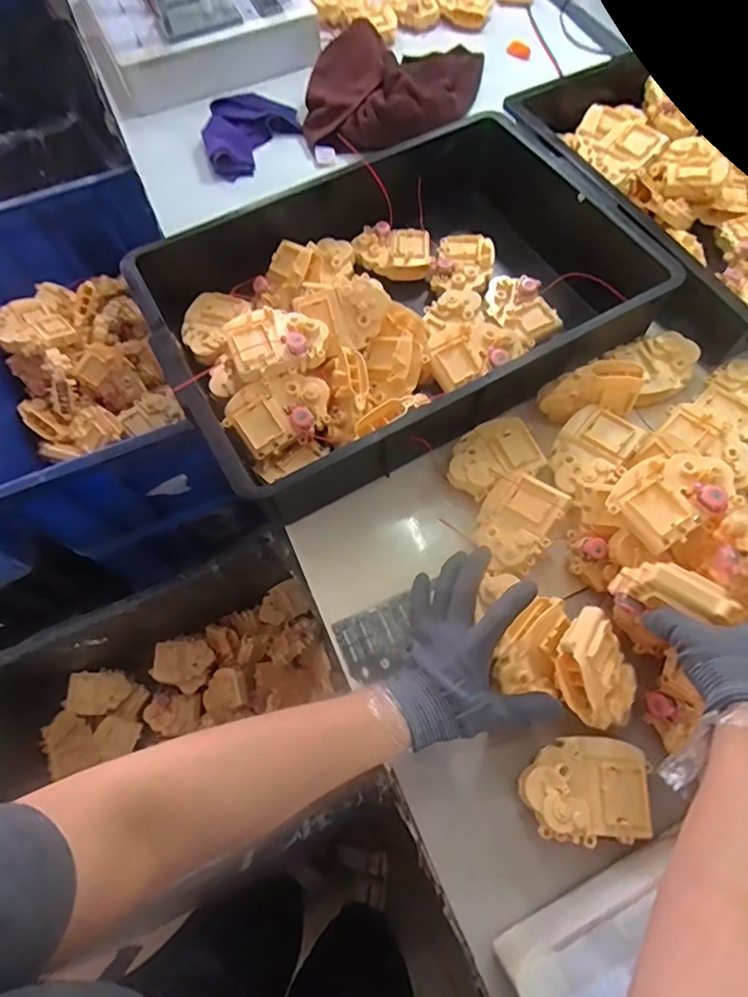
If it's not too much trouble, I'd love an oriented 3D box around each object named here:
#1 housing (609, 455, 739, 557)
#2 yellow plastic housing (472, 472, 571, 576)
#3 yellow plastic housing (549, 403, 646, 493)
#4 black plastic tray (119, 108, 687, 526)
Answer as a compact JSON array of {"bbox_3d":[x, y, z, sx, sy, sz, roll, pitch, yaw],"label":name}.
[{"bbox_3d":[0.246,-0.005,0.441,0.091,0.027,0.067,-33,68,-13],"label":"housing"},{"bbox_3d":[0.140,0.026,0.517,0.070,0.043,0.087,34,86,41],"label":"yellow plastic housing"},{"bbox_3d":[0.216,-0.046,0.534,0.067,0.024,0.096,32,70,15],"label":"yellow plastic housing"},{"bbox_3d":[0.033,-0.228,0.604,0.524,0.105,0.352,-28,67,-11],"label":"black plastic tray"}]

